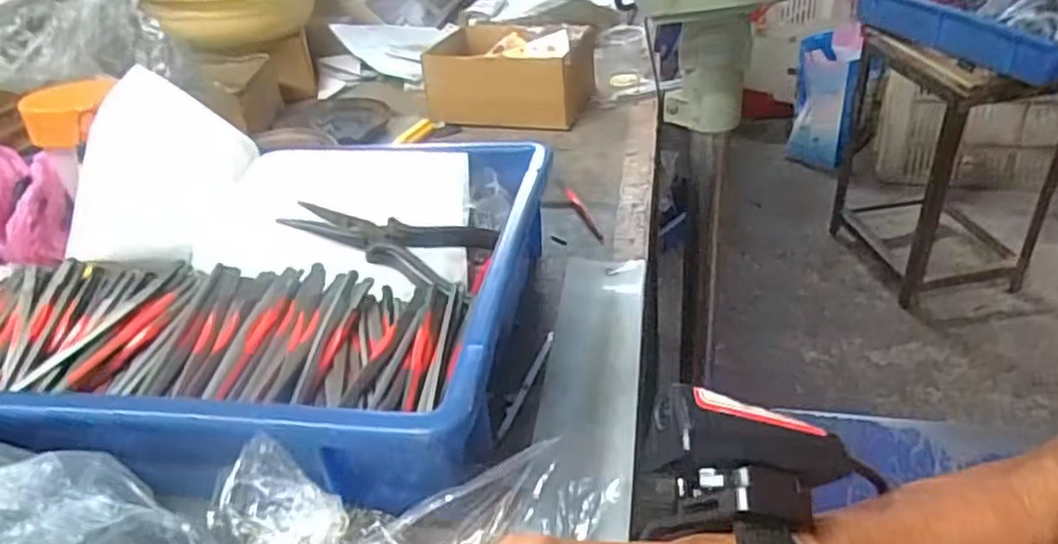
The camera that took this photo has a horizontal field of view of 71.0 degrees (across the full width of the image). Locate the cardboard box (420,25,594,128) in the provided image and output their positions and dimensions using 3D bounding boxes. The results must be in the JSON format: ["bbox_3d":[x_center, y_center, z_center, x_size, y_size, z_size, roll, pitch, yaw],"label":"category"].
[{"bbox_3d":[-0.016,-0.200,0.747,0.151,0.069,0.121,2,34,12],"label":"cardboard box"}]

